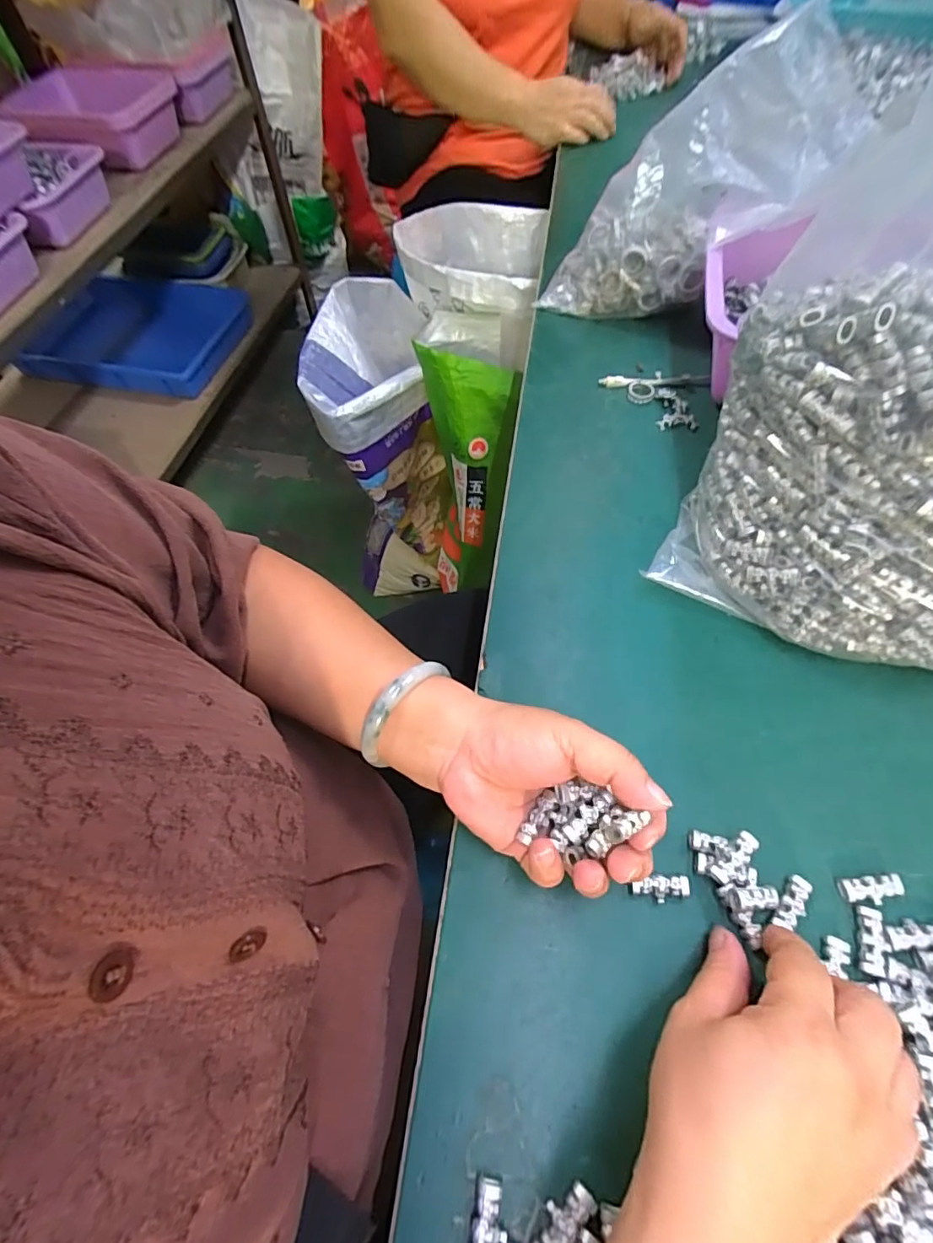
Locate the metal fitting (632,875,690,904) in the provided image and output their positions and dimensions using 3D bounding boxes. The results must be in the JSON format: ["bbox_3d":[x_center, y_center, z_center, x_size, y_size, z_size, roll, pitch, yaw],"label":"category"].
[{"bbox_3d":[0.103,0.142,0.269,0.028,0.007,0.012,-1,61,0],"label":"metal fitting"}]

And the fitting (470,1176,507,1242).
[{"bbox_3d":[0.009,0.252,0.209,0.014,0.008,0.030,10,61,7],"label":"fitting"}]

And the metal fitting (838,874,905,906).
[{"bbox_3d":[0.212,0.141,0.266,0.031,0.006,0.013,-3,61,0],"label":"metal fitting"}]

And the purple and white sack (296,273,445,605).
[{"bbox_3d":[-0.154,-0.331,0.992,0.211,0.448,0.341,-11,62,-4],"label":"purple and white sack"}]

